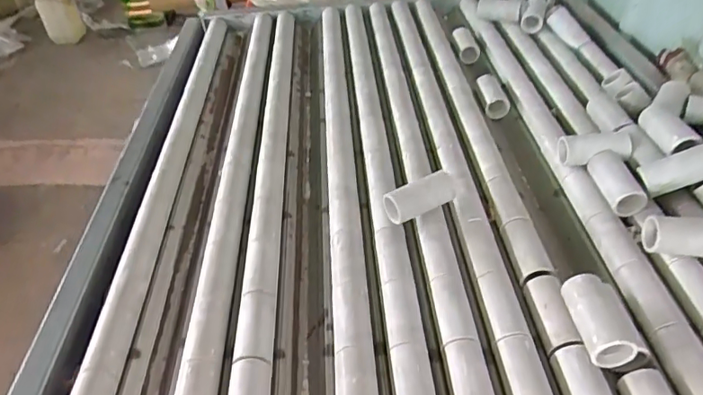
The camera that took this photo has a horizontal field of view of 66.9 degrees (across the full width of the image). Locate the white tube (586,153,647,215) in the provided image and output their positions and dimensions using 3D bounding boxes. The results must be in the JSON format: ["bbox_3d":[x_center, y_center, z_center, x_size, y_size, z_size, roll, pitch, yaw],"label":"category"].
[{"bbox_3d":[0.331,-0.015,0.666,0.050,0.041,0.088,-1,40,5],"label":"white tube"}]

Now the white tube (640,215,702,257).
[{"bbox_3d":[0.367,0.045,0.580,0.089,0.039,0.033,6,42,13],"label":"white tube"}]

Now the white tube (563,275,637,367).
[{"bbox_3d":[0.239,0.117,0.514,0.047,0.036,0.082,-4,40,2],"label":"white tube"}]

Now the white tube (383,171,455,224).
[{"bbox_3d":[0.090,0.000,0.669,0.097,0.041,0.032,-21,43,-17],"label":"white tube"}]

